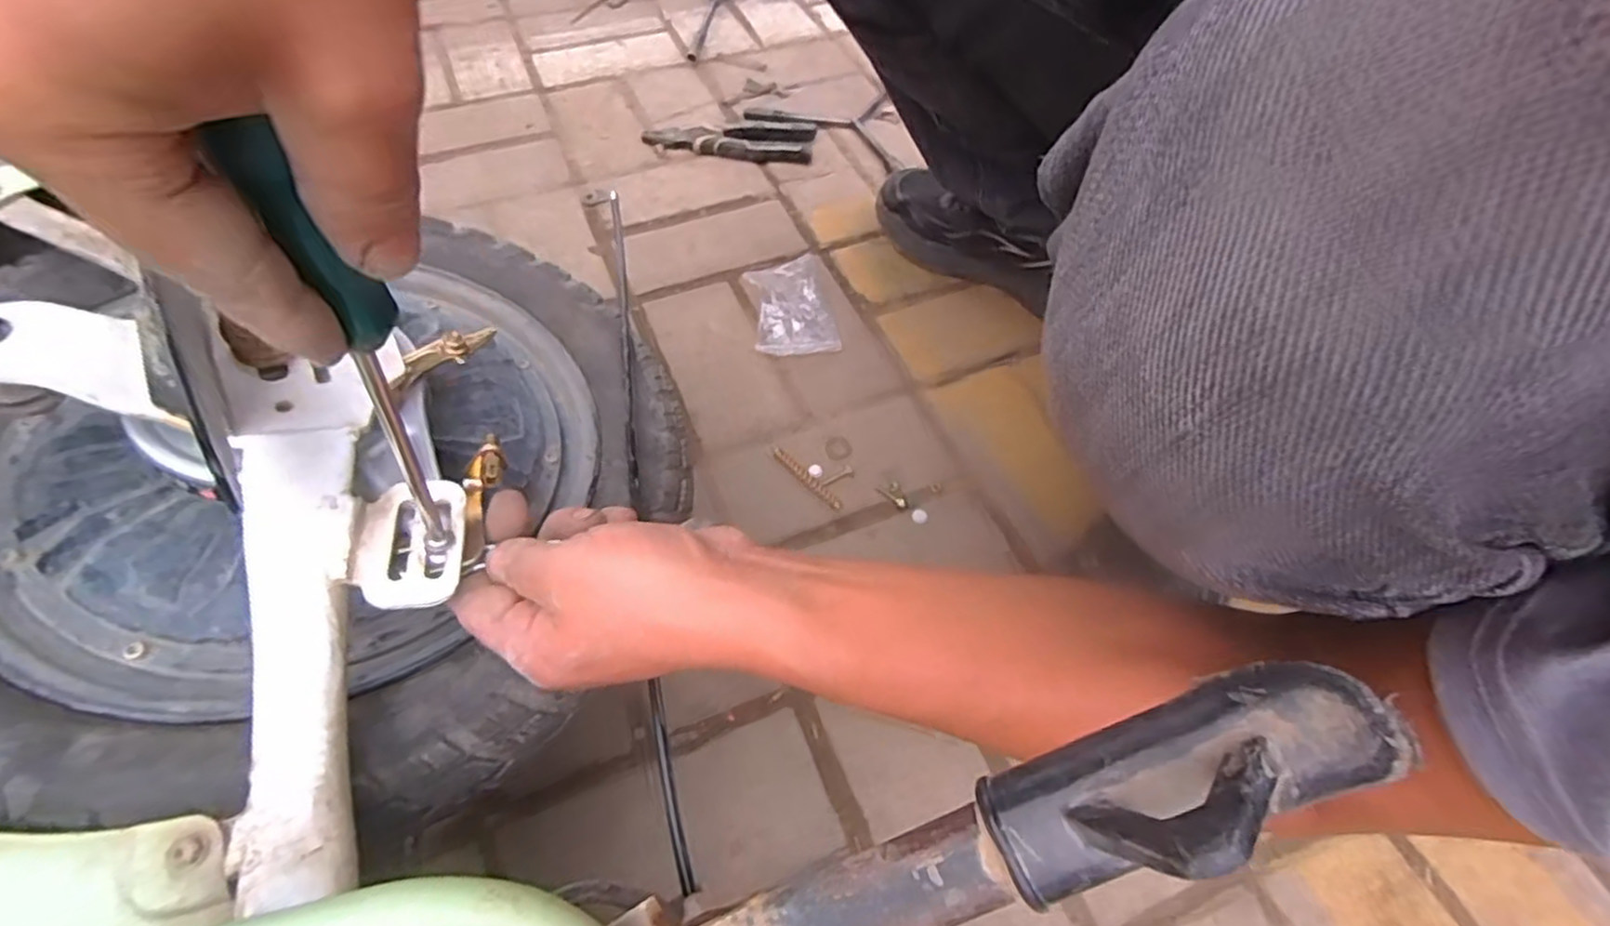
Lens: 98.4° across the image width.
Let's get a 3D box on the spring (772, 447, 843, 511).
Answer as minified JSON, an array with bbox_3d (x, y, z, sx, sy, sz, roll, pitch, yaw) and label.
[{"bbox_3d":[-0.001,0.011,0.560,0.011,0.008,0.079,-38,67,-23],"label":"spring"}]

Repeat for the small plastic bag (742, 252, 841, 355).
[{"bbox_3d":[-0.014,-0.150,0.660,0.072,0.019,0.113,-8,58,-7],"label":"small plastic bag"}]

